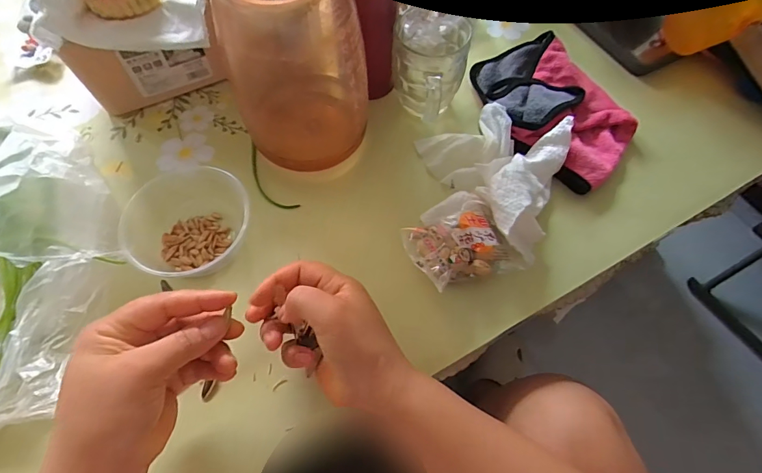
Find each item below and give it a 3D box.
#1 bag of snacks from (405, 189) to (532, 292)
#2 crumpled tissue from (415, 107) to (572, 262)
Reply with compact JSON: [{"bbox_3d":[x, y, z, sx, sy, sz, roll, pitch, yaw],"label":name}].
[{"bbox_3d":[0.070,0.003,0.375,0.088,0.030,0.091,-23,66,-11],"label":"bag of snacks"},{"bbox_3d":[0.130,-0.073,0.406,0.128,0.043,0.165,-31,68,-15],"label":"crumpled tissue"}]

